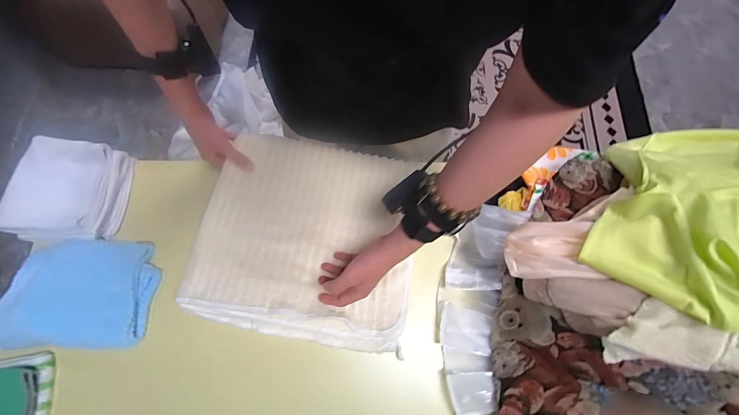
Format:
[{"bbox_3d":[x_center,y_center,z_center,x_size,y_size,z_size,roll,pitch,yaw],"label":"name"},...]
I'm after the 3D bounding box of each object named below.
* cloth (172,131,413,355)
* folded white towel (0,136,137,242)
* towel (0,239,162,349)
[{"bbox_3d":[-0.109,0.044,0.543,0.369,0.029,0.332,13,71,3],"label":"cloth"},{"bbox_3d":[-0.531,-0.030,0.560,0.145,0.070,0.171,3,73,-1],"label":"folded white towel"},{"bbox_3d":[-0.485,0.139,0.523,0.223,0.038,0.169,1,73,-2],"label":"towel"}]

